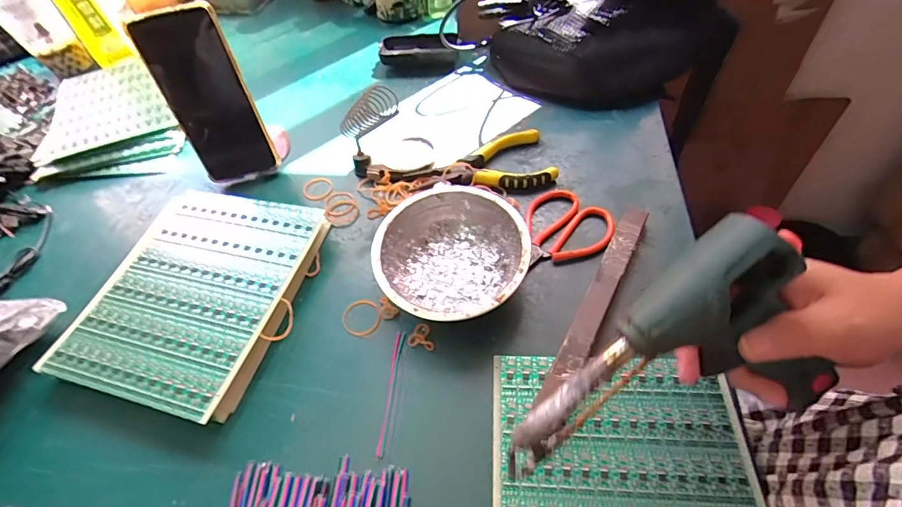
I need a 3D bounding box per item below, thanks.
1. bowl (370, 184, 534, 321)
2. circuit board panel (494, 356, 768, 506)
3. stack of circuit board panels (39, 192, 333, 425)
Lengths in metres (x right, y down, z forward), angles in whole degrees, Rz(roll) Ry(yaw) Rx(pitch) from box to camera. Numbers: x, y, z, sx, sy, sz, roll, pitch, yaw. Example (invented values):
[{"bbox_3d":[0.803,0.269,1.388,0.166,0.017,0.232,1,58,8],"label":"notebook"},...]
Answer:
[{"bbox_3d":[0.001,0.005,0.373,0.124,0.044,0.124,-3,51,4],"label":"bowl"},{"bbox_3d":[0.109,0.155,0.272,0.162,0.007,0.185,0,52,6],"label":"circuit board panel"},{"bbox_3d":[-0.222,0.032,0.390,0.176,0.031,0.202,10,53,13],"label":"stack of circuit board panels"}]

